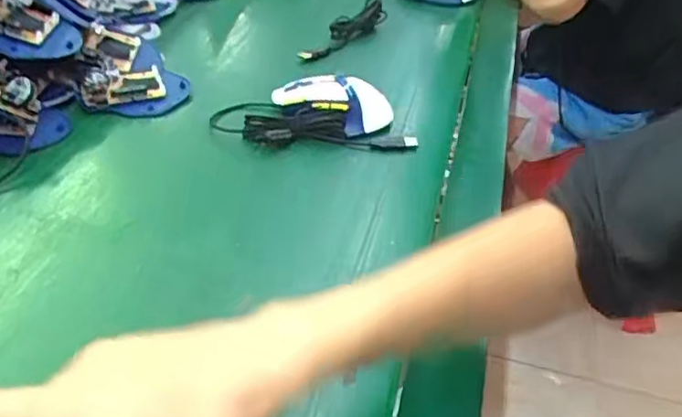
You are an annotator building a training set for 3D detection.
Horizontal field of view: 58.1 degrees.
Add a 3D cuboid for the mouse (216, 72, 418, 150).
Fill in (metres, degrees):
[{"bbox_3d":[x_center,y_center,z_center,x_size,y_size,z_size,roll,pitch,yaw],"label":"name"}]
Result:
[{"bbox_3d":[-0.024,-0.098,0.612,0.191,0.053,0.075,-2,40,-5],"label":"mouse"}]

